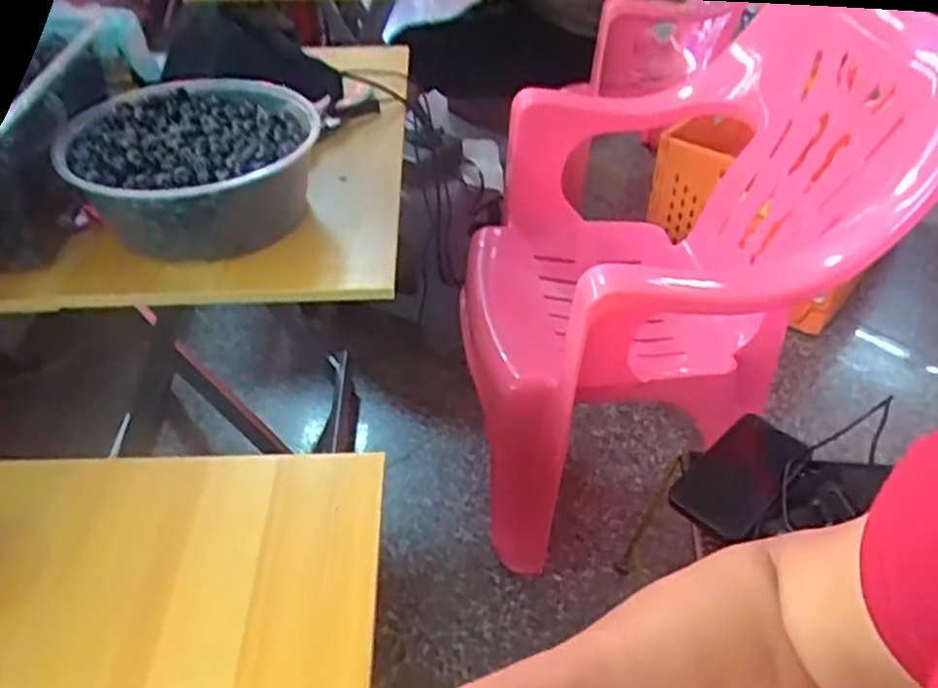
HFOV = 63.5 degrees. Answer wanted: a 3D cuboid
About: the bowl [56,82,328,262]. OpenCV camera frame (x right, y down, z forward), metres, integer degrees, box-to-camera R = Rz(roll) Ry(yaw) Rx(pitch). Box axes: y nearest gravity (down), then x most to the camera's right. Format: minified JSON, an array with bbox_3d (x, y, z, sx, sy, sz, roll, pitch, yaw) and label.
[{"bbox_3d":[-0.271,-0.176,0.768,0.222,0.096,0.228,-4,40,-5],"label":"bowl"}]

